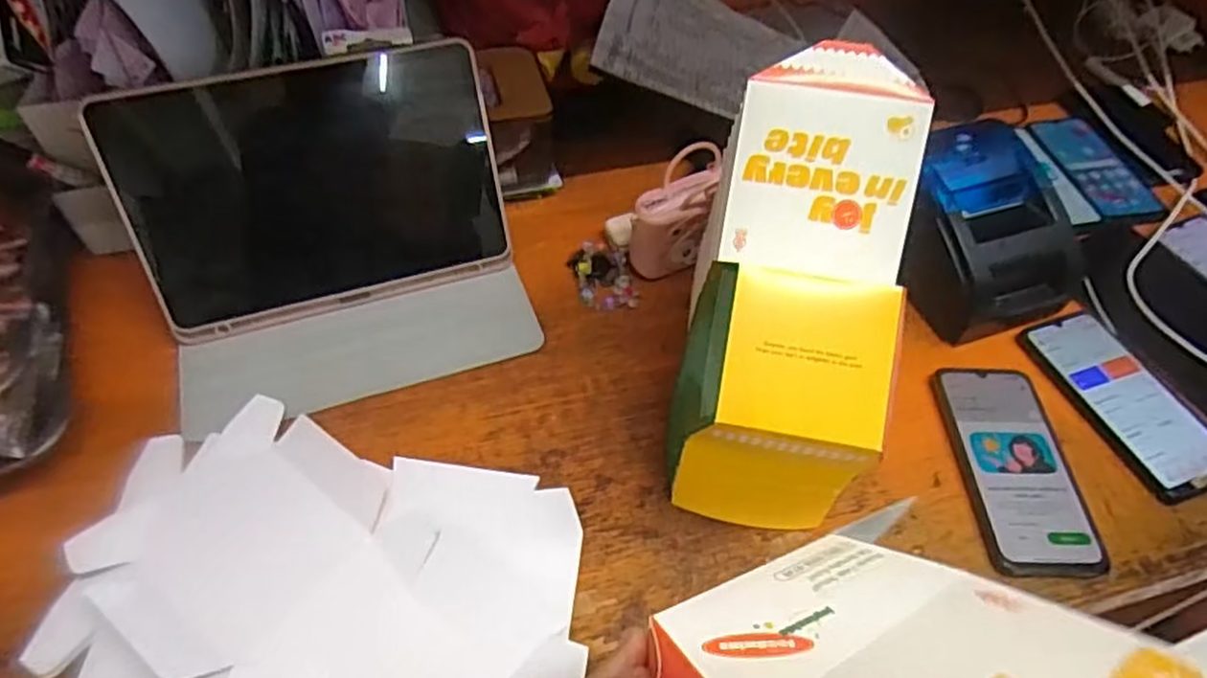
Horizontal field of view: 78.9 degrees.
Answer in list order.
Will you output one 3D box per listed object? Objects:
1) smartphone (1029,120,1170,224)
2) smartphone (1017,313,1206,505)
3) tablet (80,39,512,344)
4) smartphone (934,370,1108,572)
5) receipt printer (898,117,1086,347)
[{"bbox_3d":[0.536,-0.188,0.800,0.078,0.013,0.178,-4,53,-8],"label":"smartphone"},{"bbox_3d":[0.430,0.047,0.601,0.084,0.008,0.170,-16,56,-17],"label":"smartphone"},{"bbox_3d":[-0.228,-0.119,0.596,0.280,0.194,0.013,-15,29,-13],"label":"tablet"},{"bbox_3d":[0.312,0.094,0.558,0.084,0.013,0.169,4,52,-2],"label":"smartphone"},{"bbox_3d":[0.328,-0.093,0.645,0.152,0.099,0.159,-21,57,-20],"label":"receipt printer"}]

